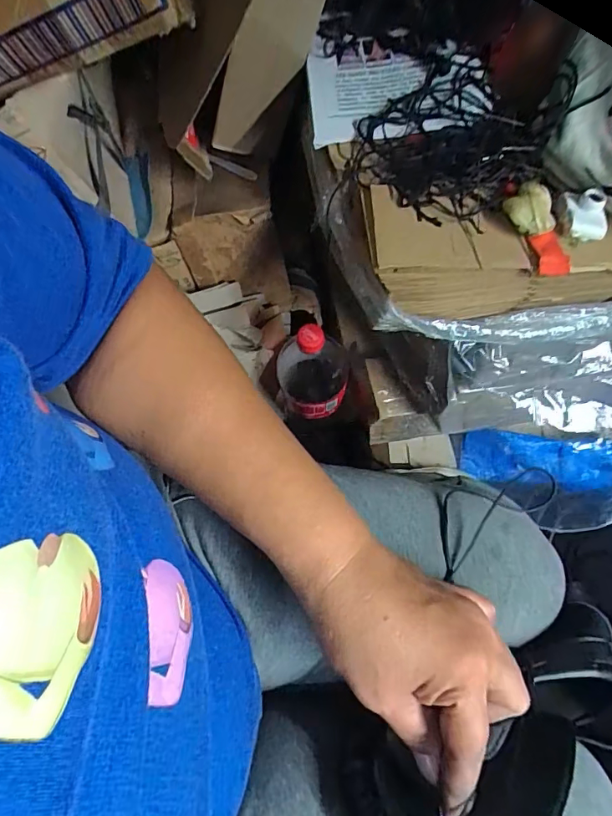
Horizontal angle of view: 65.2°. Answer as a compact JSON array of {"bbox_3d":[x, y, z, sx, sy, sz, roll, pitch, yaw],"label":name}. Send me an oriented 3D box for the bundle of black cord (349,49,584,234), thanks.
[{"bbox_3d":[0.127,-0.232,0.398,0.140,0.053,0.156,35,69,14],"label":"bundle of black cord"}]

